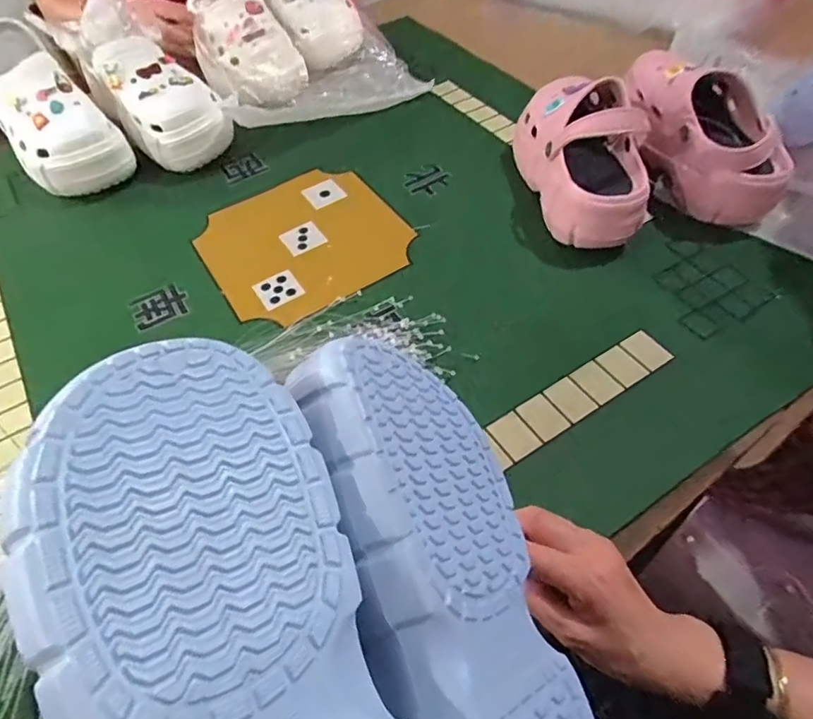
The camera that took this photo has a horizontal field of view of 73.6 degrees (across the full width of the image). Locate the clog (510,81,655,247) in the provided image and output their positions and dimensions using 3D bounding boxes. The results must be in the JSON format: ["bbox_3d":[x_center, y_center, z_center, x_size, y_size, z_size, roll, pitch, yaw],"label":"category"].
[{"bbox_3d":[0.189,-0.227,0.597,0.101,0.113,0.245,-3,52,0],"label":"clog"}]

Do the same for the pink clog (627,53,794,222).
[{"bbox_3d":[0.338,-0.268,0.626,0.097,0.110,0.244,-7,52,-3],"label":"pink clog"}]

